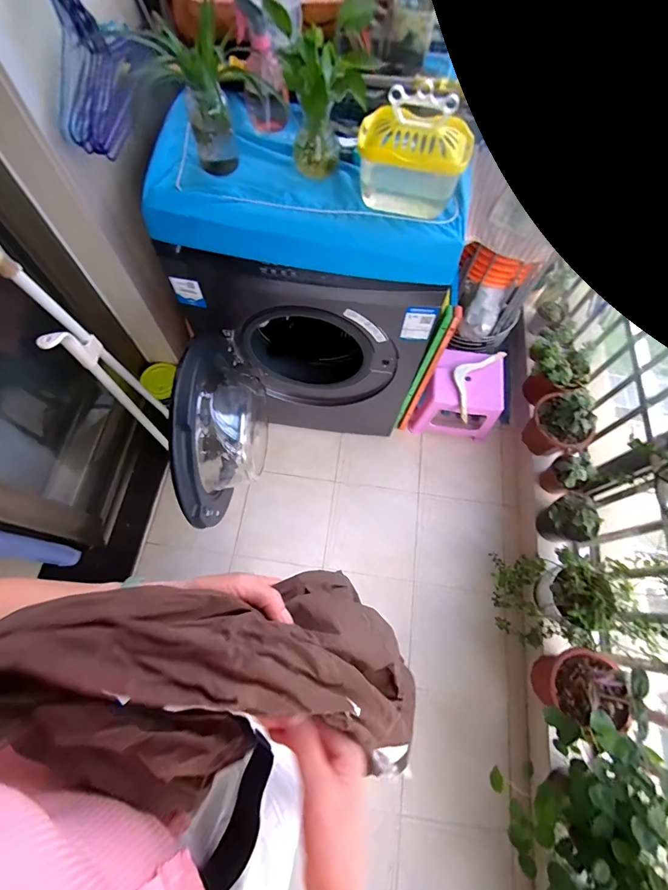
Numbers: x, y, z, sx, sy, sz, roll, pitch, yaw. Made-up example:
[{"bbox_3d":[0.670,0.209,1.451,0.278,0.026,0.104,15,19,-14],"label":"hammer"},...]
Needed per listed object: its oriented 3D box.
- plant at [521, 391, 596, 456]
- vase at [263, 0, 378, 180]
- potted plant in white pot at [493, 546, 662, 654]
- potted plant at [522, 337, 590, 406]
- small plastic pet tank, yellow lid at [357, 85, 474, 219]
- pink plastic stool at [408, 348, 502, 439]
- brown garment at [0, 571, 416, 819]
[{"bbox_3d":[0.723,-0.080,1.253,0.169,0.219,0.176,1,68,-1],"label":"plant"},{"bbox_3d":[-0.014,-0.593,0.682,0.123,0.224,0.155,-38,74,-15],"label":"vase"},{"bbox_3d":[0.628,0.422,1.080,0.254,0.285,0.248,5,68,0],"label":"potted plant in white pot"},{"bbox_3d":[0.735,-0.229,1.337,0.172,0.215,0.167,-1,69,-2],"label":"potted plant"},{"bbox_3d":[0.131,-0.484,0.667,0.175,0.170,0.078,18,69,5],"label":"small plastic pet tank, yellow lid"},{"bbox_3d":[0.433,-0.174,1.395,0.267,0.242,0.232,9,69,2],"label":"pink plastic stool"},{"bbox_3d":[-0.070,0.191,0.315,0.362,0.093,0.164,14,65,-28],"label":"brown garment"}]

